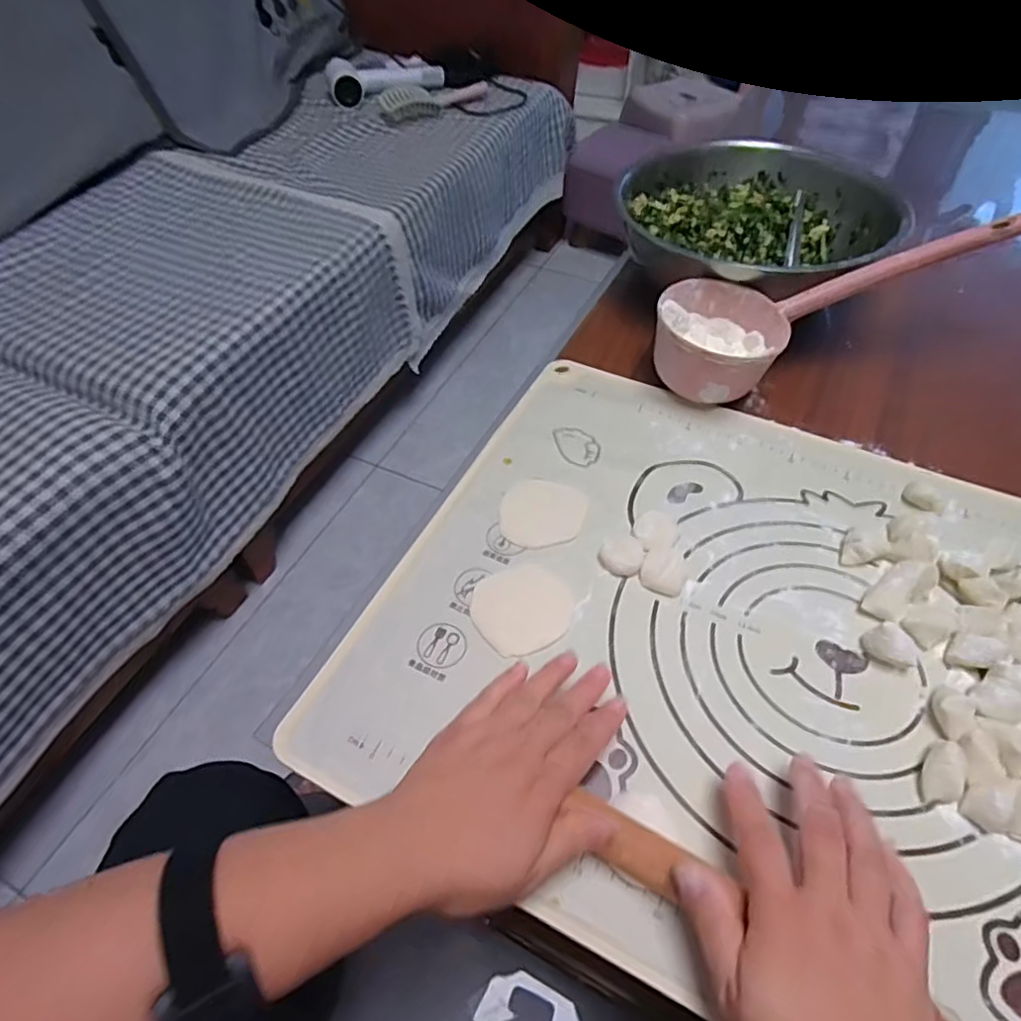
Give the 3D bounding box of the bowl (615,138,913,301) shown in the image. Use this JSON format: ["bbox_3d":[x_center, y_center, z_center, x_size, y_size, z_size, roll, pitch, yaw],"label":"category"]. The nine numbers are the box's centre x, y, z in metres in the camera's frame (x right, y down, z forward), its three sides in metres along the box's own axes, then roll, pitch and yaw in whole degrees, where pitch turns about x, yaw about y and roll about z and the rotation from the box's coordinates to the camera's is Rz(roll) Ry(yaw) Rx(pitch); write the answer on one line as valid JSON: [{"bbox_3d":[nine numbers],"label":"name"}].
[{"bbox_3d":[0.284,-0.310,0.702,0.258,0.102,0.279,-1,52,1],"label":"bowl"}]

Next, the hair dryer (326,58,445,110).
[{"bbox_3d":[-0.267,-0.929,1.312,0.249,0.054,0.121,-27,56,-19],"label":"hair dryer"}]

